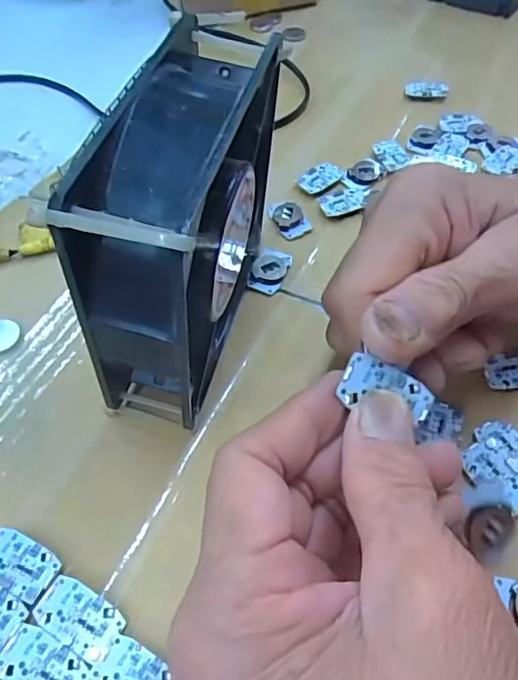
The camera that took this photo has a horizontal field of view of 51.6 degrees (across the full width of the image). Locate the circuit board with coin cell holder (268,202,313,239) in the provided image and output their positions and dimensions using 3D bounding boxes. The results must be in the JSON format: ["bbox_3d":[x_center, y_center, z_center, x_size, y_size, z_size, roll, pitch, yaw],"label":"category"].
[{"bbox_3d":[0.017,-0.071,0.308,0.017,0.004,0.027,-19,56,-14],"label":"circuit board with coin cell holder"}]

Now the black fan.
[{"bbox_3d":[-0.025,-0.034,0.212,0.044,0.120,0.141,11,54,7],"label":"black fan"}]

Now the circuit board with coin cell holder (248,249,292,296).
[{"bbox_3d":[0.006,-0.038,0.287,0.018,0.007,0.028,19,56,13],"label":"circuit board with coin cell holder"}]

